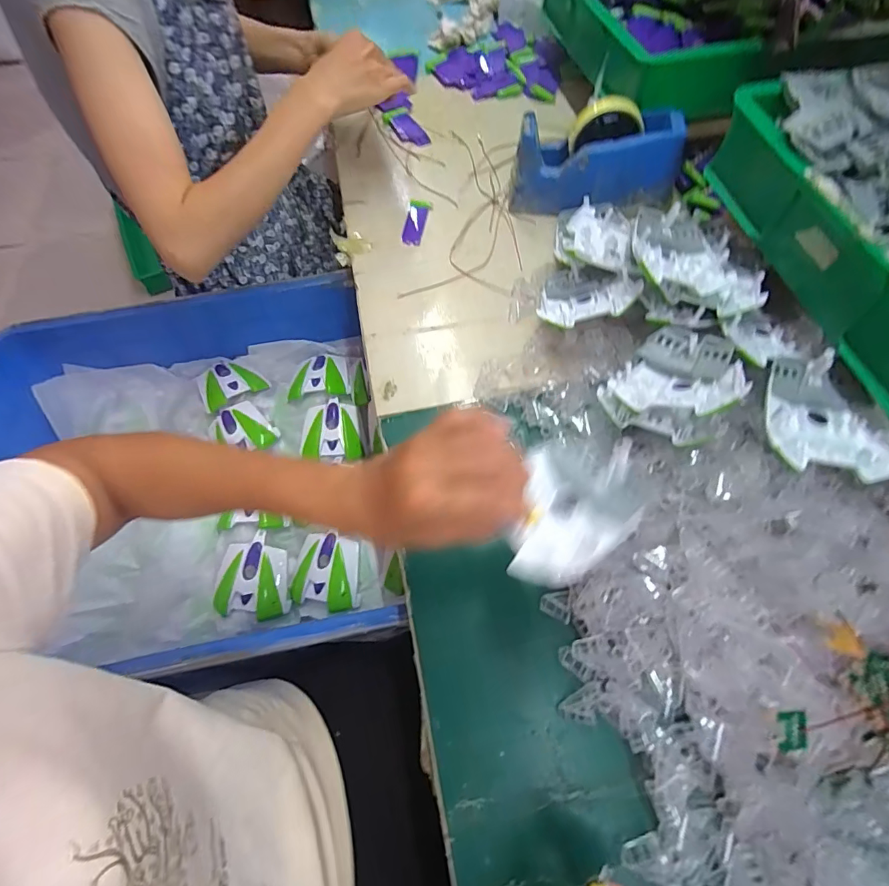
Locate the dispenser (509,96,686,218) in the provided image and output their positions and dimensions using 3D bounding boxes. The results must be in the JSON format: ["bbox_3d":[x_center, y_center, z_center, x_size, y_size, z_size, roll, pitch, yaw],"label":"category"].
[{"bbox_3d":[0.186,-0.348,0.557,0.194,0.099,0.076,2,64,5],"label":"dispenser"}]

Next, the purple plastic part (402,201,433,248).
[{"bbox_3d":[-0.036,-0.294,0.597,0.029,0.006,0.079,5,64,6],"label":"purple plastic part"}]

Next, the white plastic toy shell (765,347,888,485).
[{"bbox_3d":[0.304,-0.023,0.367,0.088,0.024,0.115,-5,64,0],"label":"white plastic toy shell"}]

